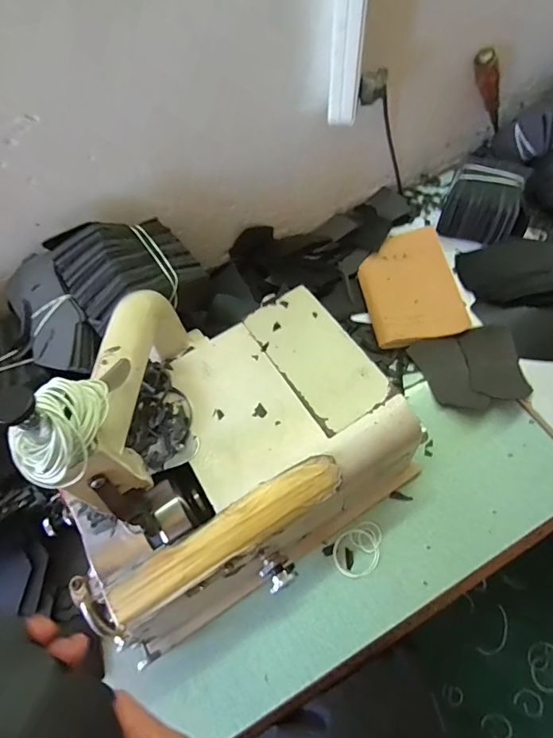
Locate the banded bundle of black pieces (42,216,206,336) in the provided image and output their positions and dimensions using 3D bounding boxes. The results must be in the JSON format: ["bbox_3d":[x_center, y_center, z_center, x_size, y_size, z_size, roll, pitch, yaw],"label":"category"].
[{"bbox_3d":[-0.166,-0.117,0.504,0.141,0.064,0.116,-31,65,-12],"label":"banded bundle of black pieces"}]

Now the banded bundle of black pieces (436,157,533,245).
[{"bbox_3d":[0.340,-0.271,0.723,0.126,0.078,0.131,19,66,13],"label":"banded bundle of black pieces"}]

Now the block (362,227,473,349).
[{"bbox_3d":[0.200,-0.128,0.681,0.134,0.028,0.208,-6,63,0],"label":"block"}]

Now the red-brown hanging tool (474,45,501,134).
[{"bbox_3d":[0.348,-0.443,0.725,0.030,0.192,0.024,-46,65,19],"label":"red-brown hanging tool"}]

